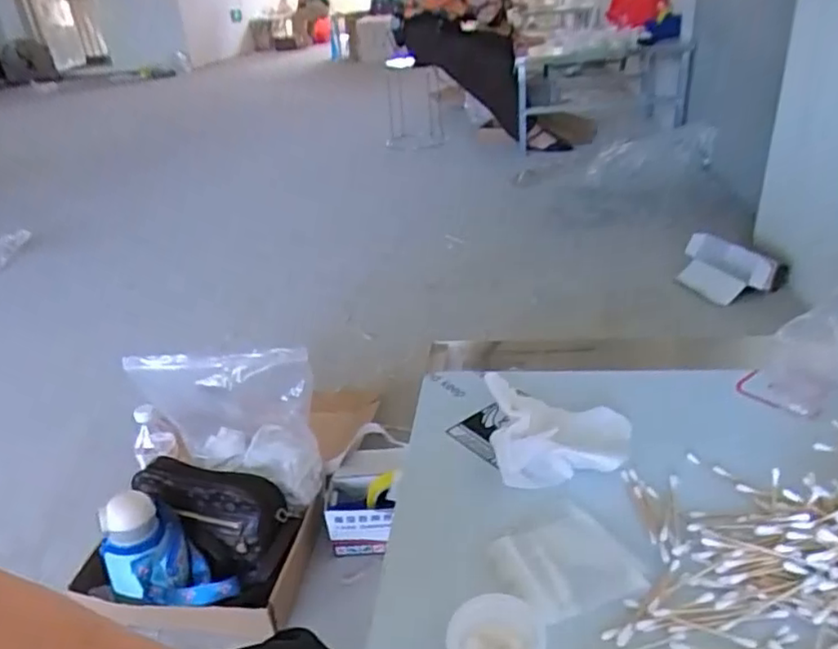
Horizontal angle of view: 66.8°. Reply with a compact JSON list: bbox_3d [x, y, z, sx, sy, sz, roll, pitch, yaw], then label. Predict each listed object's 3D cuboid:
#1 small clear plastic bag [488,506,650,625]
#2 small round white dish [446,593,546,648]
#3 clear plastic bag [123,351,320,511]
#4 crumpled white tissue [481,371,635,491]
[{"bbox_3d":[0.098,0.161,0.425,0.081,0.005,0.075,-16,30,-17],"label":"small clear plastic bag"},{"bbox_3d":[0.045,0.183,0.367,0.053,0.028,0.045,-3,29,5],"label":"small round white dish"},{"bbox_3d":[-0.306,0.156,1.025,0.309,0.258,0.083,4,30,16],"label":"clear plastic bag"},{"bbox_3d":[0.117,0.083,0.532,0.112,0.028,0.120,-2,29,6],"label":"crumpled white tissue"}]

